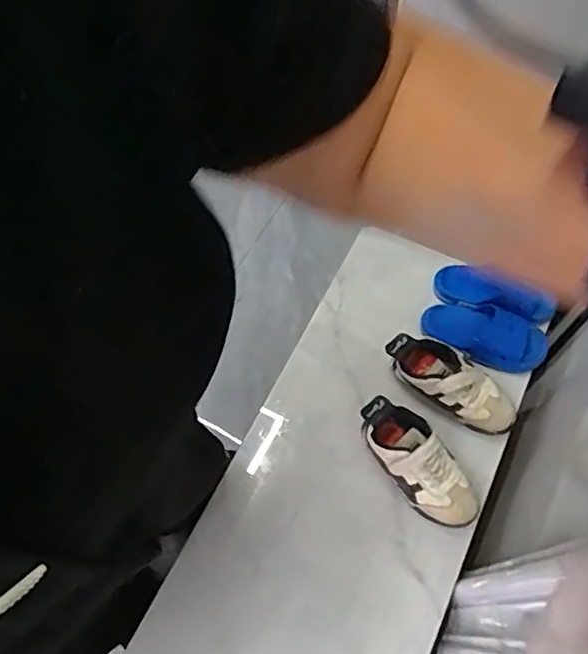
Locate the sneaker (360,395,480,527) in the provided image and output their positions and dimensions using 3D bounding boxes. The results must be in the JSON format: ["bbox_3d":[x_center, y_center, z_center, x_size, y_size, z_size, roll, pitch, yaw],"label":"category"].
[{"bbox_3d":[0.157,0.180,0.765,0.076,0.084,0.178,-33,67,-15],"label":"sneaker"}]

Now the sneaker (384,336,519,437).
[{"bbox_3d":[0.211,0.071,0.792,0.183,0.068,0.071,29,67,14],"label":"sneaker"}]

